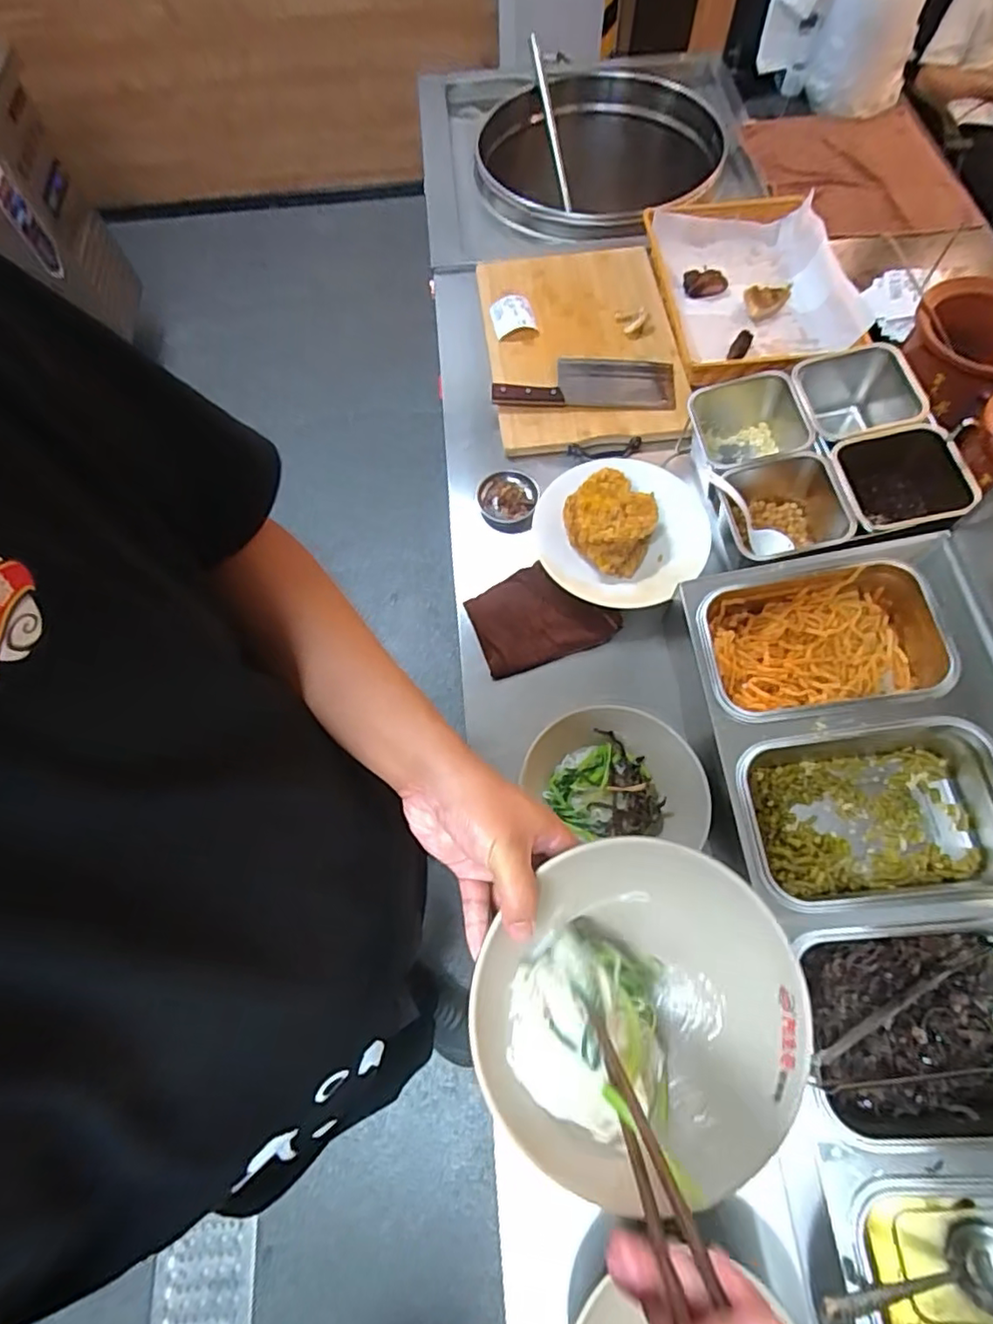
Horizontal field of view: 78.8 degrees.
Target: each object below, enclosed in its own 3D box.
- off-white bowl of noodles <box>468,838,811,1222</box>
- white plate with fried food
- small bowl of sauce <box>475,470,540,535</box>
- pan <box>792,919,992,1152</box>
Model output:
[{"bbox_3d":[0.094,0.232,0.397,0.205,0.065,0.196,-1,67,2],"label":"off-white bowl of noodles"},{"bbox_3d":[0.181,-0.181,0.834,0.240,0.081,0.224,-1,67,2],"label":"white plate with fried food"},{"bbox_3d":[0.016,-0.248,0.925,0.093,0.041,0.102,-1,67,2],"label":"small bowl of sauce"},{"bbox_3d":[0.397,0.315,0.525,0.248,0.089,0.161,-4,67,0],"label":"pan"}]

